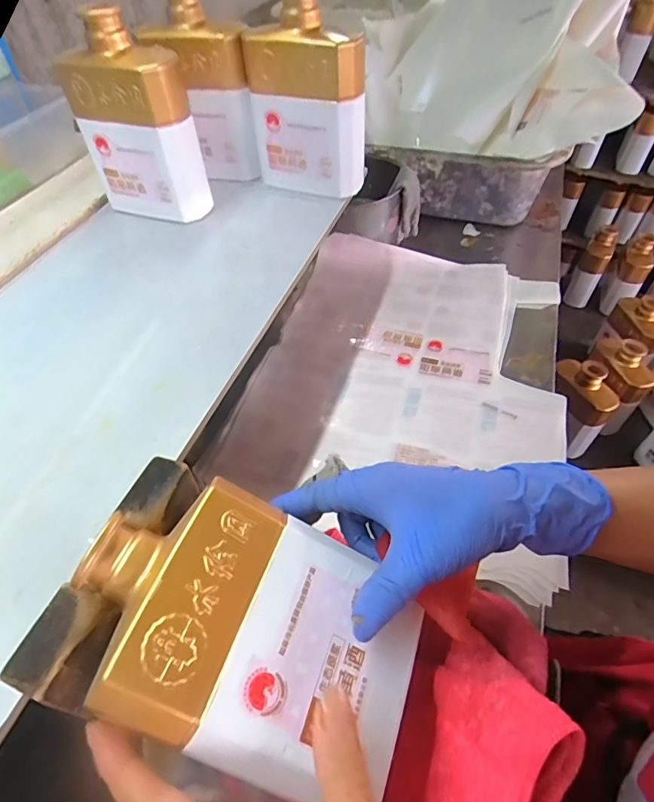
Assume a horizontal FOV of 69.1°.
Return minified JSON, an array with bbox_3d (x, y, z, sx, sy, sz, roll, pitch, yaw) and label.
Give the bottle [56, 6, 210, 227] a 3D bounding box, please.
[{"bbox_3d":[-0.174,-0.256,0.442,0.110,0.152,0.050,20,52,14],"label":"bottle"}]

